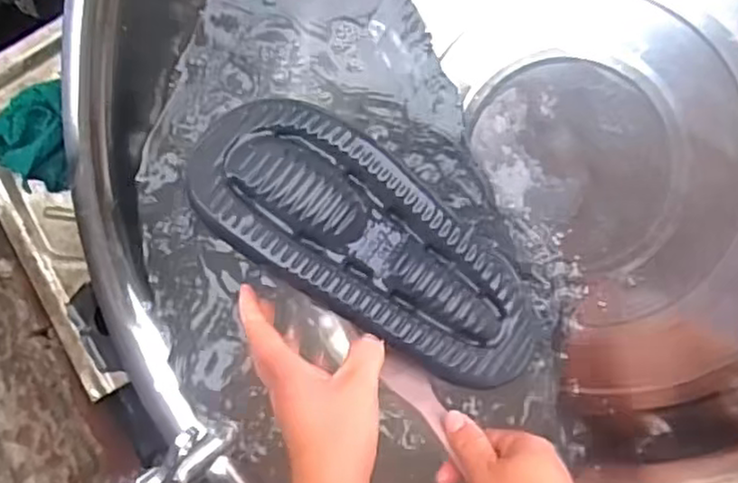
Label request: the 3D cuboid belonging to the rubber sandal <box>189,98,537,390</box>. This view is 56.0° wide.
[{"bbox_3d":[-0.002,0.003,0.488,0.263,0.048,0.105,36,77,-2],"label":"rubber sandal"}]

